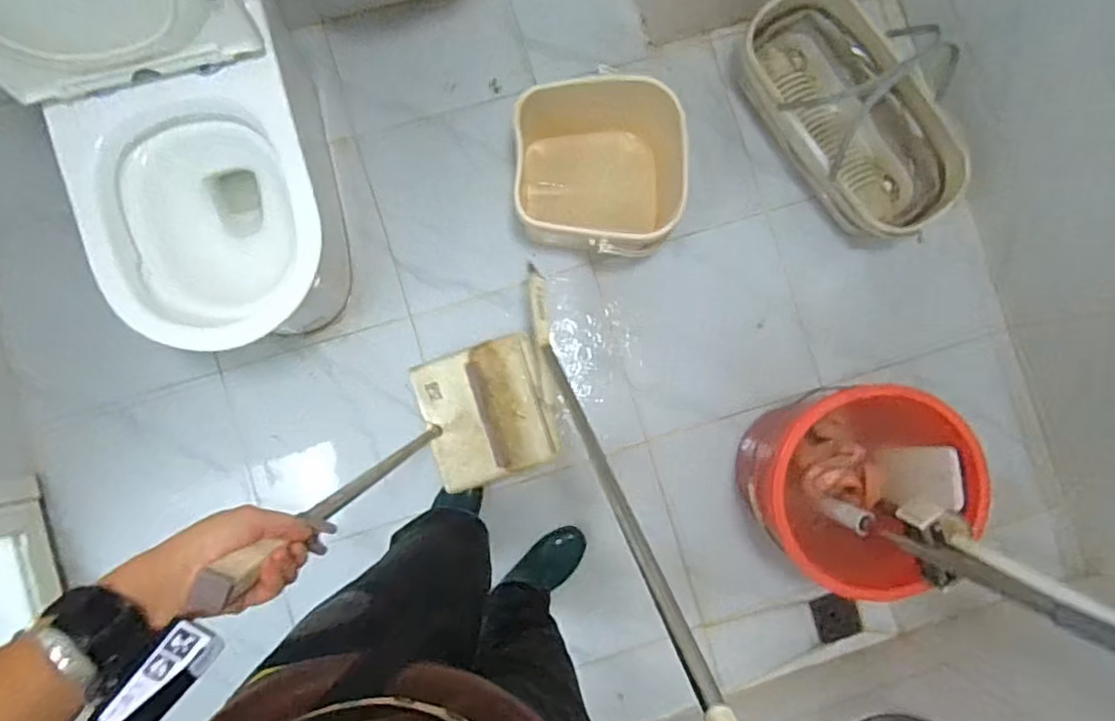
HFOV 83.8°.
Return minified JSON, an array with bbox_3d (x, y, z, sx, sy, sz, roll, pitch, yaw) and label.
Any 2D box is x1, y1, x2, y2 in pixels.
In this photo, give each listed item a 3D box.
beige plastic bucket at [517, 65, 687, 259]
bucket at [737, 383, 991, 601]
[{"bbox_3d":[0.088,-0.373,1.254,0.329,0.212,0.340,0,87,-3],"label":"beige plastic bucket"},{"bbox_3d":[0.539,0.233,1.155,0.354,0.281,0.361,0,87,-3],"label":"bucket"}]

